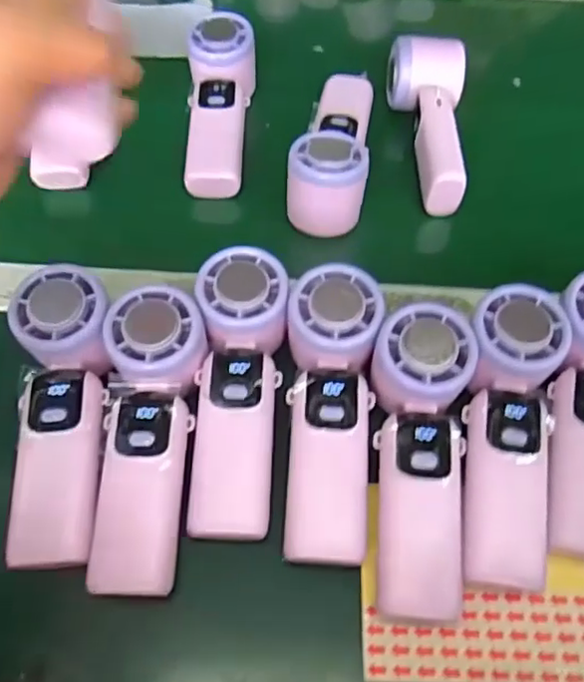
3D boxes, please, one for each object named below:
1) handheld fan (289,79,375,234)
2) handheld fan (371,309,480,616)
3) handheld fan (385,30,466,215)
[{"bbox_3d":[0.032,-0.158,0.480,0.054,0.044,0.169,5,56,4],"label":"handheld fan"},{"bbox_3d":[0.070,0.062,0.340,0.050,0.032,0.163,4,74,3],"label":"handheld fan"},{"bbox_3d":[0.107,-0.176,0.492,0.060,0.049,0.151,3,56,3],"label":"handheld fan"}]

